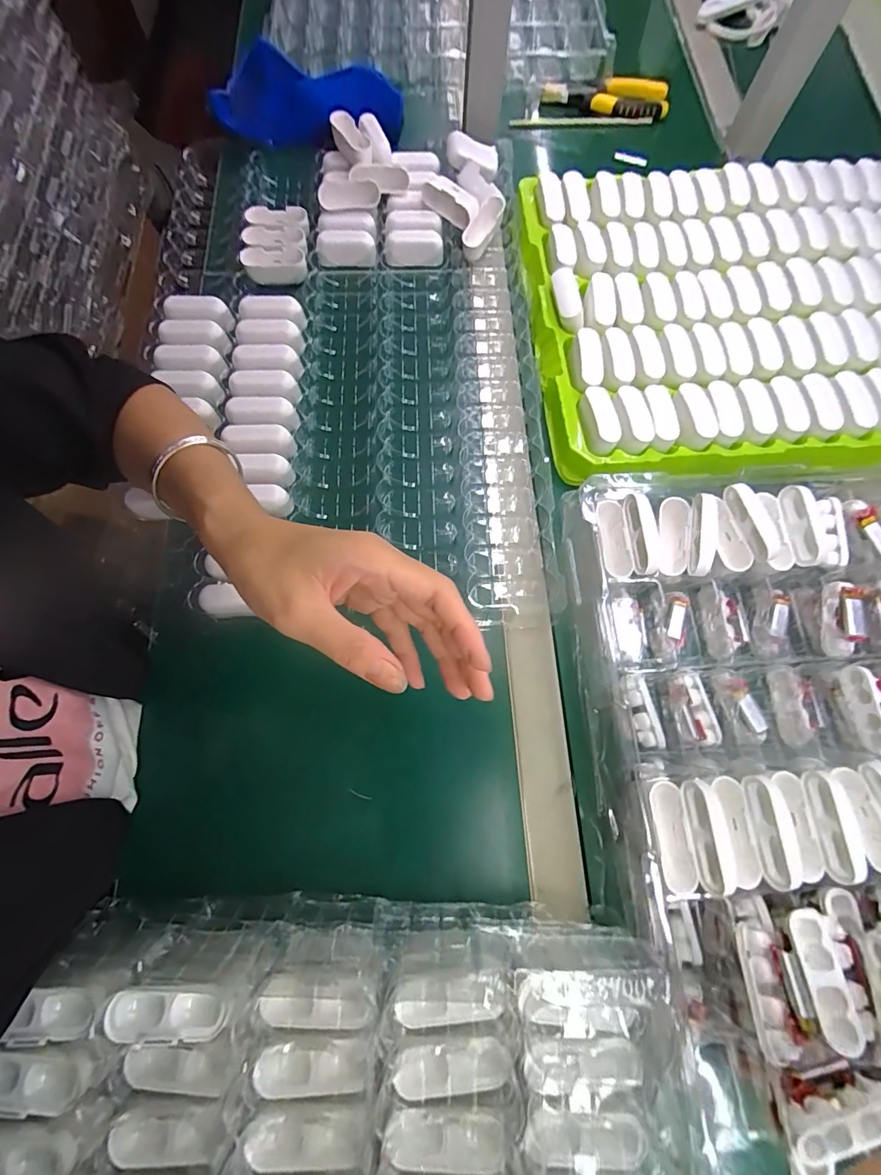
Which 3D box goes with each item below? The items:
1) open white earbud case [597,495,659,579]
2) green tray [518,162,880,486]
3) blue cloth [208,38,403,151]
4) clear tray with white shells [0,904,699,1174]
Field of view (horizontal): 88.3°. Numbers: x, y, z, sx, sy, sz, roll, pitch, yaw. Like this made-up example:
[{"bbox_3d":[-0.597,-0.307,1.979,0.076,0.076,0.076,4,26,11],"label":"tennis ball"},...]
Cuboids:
[{"bbox_3d":[0.150,-0.039,0.365,0.032,0.040,0.063,-5,73,0],"label":"open white earbud case"},{"bbox_3d":[0.382,-0.305,0.484,0.558,0.047,0.377,-4,73,0],"label":"green tray"},{"bbox_3d":[-0.151,-0.602,0.558,0.225,0.050,0.161,14,72,3],"label":"blue cloth"},{"bbox_3d":[-0.070,0.492,0.191,0.400,0.066,0.606,1,72,-1],"label":"clear tray with white shells"}]

